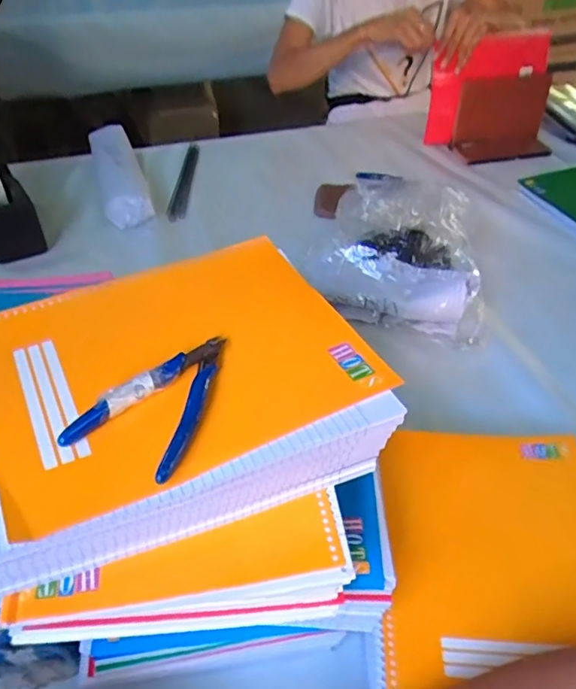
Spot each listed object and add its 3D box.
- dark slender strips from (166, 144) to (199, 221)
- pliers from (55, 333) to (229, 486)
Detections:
[{"bbox_3d":[-0.195,-0.315,1.035,0.030,0.013,0.279,0,44,-1],"label":"dark slender strips"},{"bbox_3d":[-0.079,0.028,0.348,0.069,0.011,0.114,16,46,15],"label":"pliers"}]

